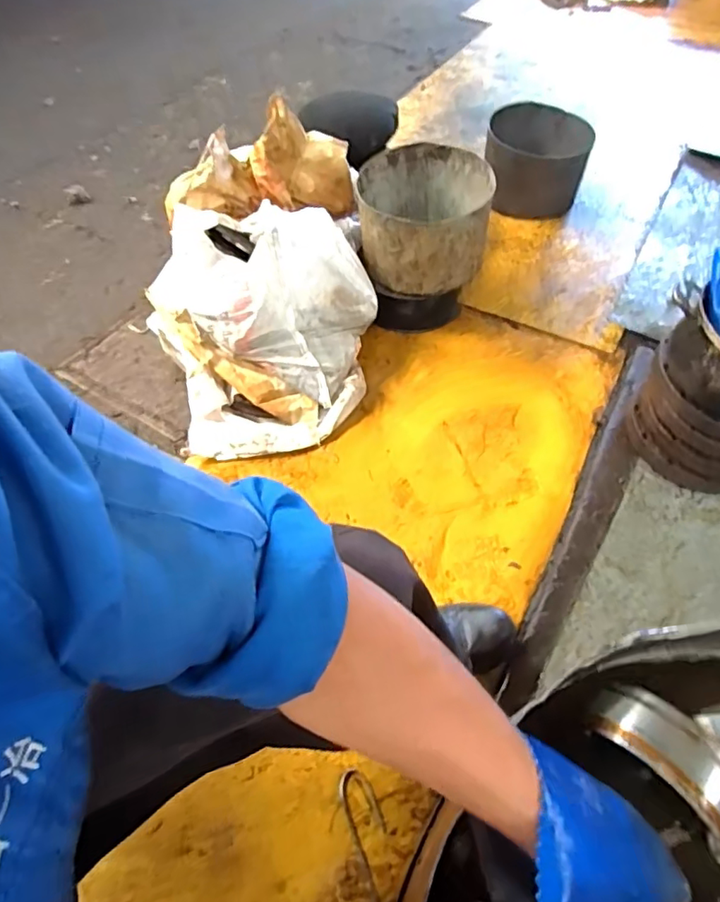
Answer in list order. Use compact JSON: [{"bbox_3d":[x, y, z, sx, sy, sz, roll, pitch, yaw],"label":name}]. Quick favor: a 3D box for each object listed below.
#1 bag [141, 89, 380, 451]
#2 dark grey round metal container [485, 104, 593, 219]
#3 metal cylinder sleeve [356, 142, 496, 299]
[{"bbox_3d":[-0.202,-0.352,1.197,0.444,0.351,0.586,-4,54,0],"label":"bag"},{"bbox_3d":[0.502,-0.827,1.608,0.276,0.196,0.291,9,55,9],"label":"dark grey round metal container"},{"bbox_3d":[0.146,-0.520,1.267,0.286,0.191,0.287,0,53,0],"label":"metal cylinder sleeve"}]

